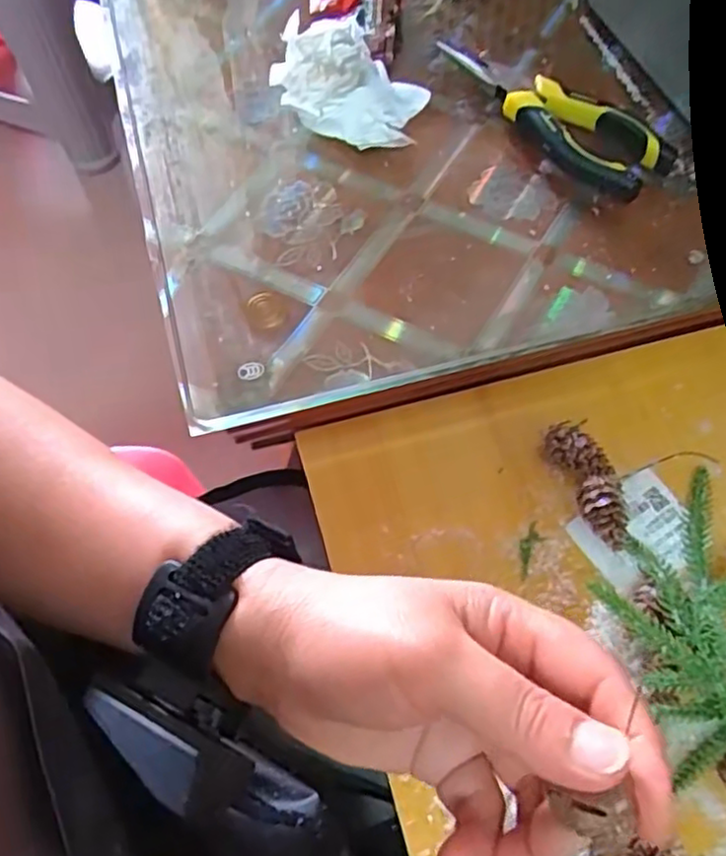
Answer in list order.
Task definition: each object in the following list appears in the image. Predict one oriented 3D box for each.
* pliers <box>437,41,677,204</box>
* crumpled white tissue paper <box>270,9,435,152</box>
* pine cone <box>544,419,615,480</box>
[{"bbox_3d":[0.107,-0.185,0.401,0.150,0.020,0.048,34,69,15],"label":"pliers"},{"bbox_3d":[-0.010,-0.199,0.393,0.061,0.048,0.082,-36,71,-14],"label":"crumpled white tissue paper"},{"bbox_3d":[0.108,0.011,0.346,0.027,0.021,0.034,-14,66,-7],"label":"pine cone"}]

